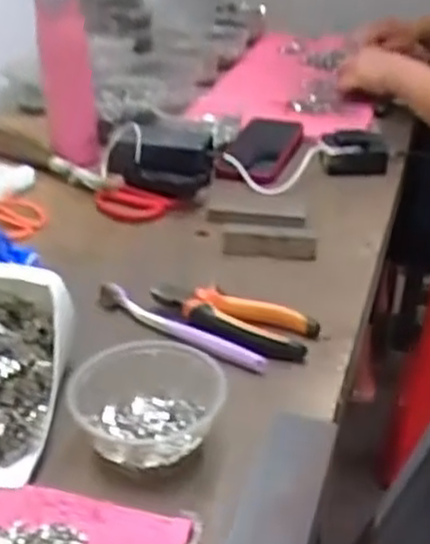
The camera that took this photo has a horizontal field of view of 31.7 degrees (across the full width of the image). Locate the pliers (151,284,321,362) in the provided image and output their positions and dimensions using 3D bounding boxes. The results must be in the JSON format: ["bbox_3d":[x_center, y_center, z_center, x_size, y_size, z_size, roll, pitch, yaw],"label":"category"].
[{"bbox_3d":[0.013,0.040,0.663,0.148,0.016,0.056,12,32,21],"label":"pliers"}]

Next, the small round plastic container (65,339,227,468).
[{"bbox_3d":[-0.048,0.094,0.533,0.107,0.046,0.088,3,31,2],"label":"small round plastic container"}]

